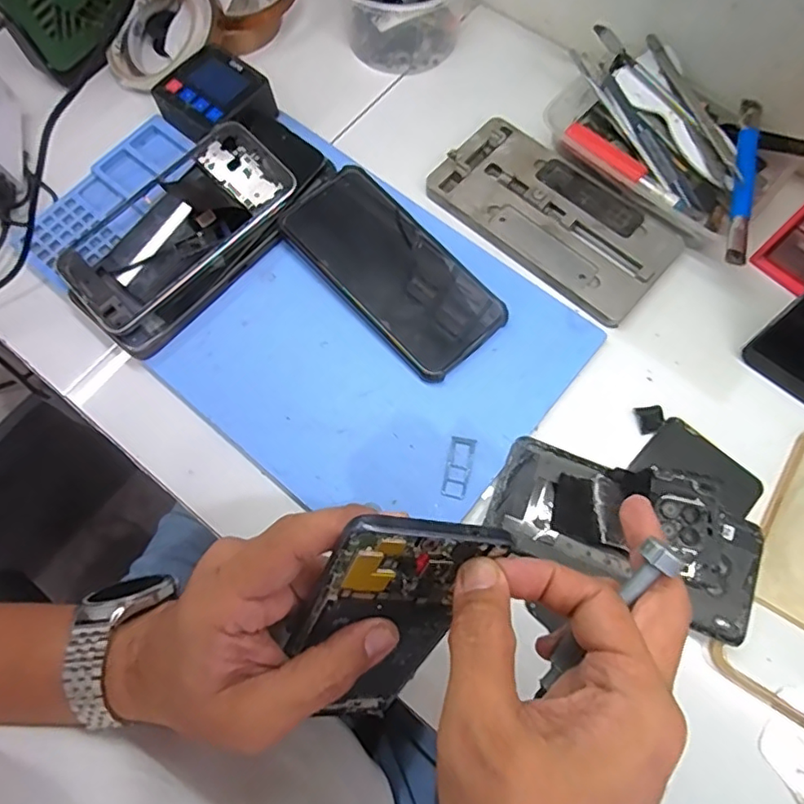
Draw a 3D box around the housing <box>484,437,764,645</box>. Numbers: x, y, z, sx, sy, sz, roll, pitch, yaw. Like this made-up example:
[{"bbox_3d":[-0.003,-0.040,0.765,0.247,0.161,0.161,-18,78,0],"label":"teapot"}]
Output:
[{"bbox_3d":[0.136,0.072,0.336,0.156,0.019,0.080,22,75,10],"label":"housing"}]

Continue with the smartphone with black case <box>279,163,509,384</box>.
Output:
[{"bbox_3d":[-0.006,-0.095,0.394,0.080,0.017,0.160,-42,76,-12],"label":"smartphone with black case"}]

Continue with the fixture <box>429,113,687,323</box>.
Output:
[{"bbox_3d":[0.112,-0.140,0.415,0.178,0.010,0.092,41,77,13],"label":"fixture"}]

